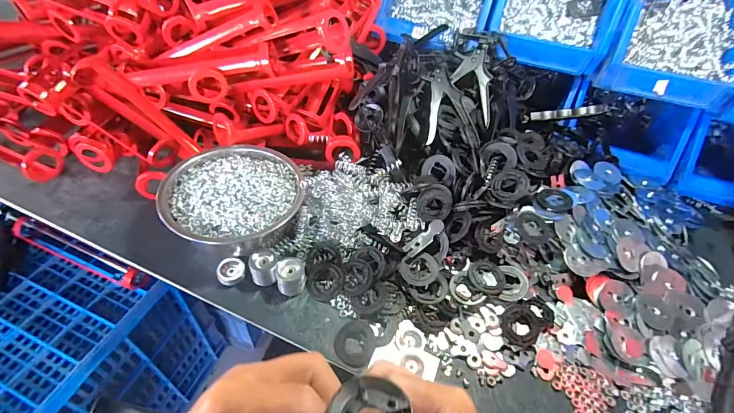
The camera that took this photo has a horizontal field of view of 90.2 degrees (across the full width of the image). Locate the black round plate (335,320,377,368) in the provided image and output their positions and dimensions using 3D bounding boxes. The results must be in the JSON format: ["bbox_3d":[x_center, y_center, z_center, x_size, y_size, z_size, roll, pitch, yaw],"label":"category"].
[{"bbox_3d":[-0.013,0.162,0.436,0.047,0.008,0.052,12,47,4],"label":"black round plate"}]

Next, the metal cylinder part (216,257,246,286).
[{"bbox_3d":[-0.177,0.086,0.479,0.034,0.021,0.033,3,47,-4],"label":"metal cylinder part"}]

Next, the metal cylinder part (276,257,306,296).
[{"bbox_3d":[-0.097,0.089,0.467,0.034,0.041,0.030,-3,48,-9],"label":"metal cylinder part"}]

